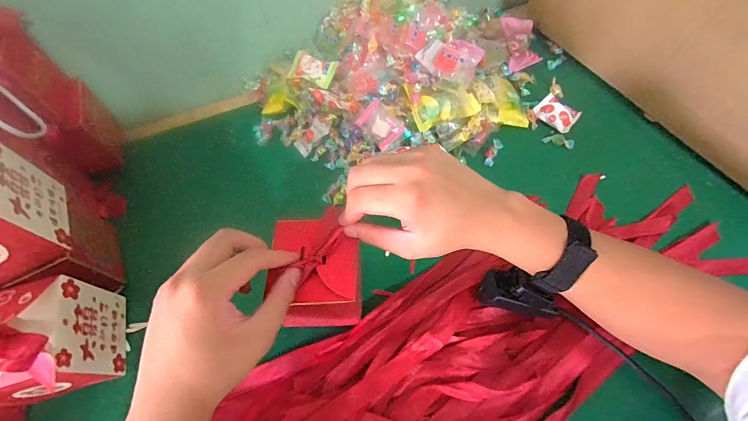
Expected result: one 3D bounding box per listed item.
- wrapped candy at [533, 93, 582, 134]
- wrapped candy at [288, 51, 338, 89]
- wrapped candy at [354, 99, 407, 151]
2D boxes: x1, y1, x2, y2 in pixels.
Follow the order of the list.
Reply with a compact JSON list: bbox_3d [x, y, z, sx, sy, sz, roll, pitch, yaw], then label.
[{"bbox_3d":[0.260,-0.140,0.488,0.043,0.017,0.057,-37,65,-18],"label":"wrapped candy"},{"bbox_3d":[-0.086,-0.197,0.480,0.062,0.010,0.039,22,85,10],"label":"wrapped candy"},{"bbox_3d":[0.009,-0.110,0.445,0.042,0.014,0.054,-43,87,4],"label":"wrapped candy"}]

